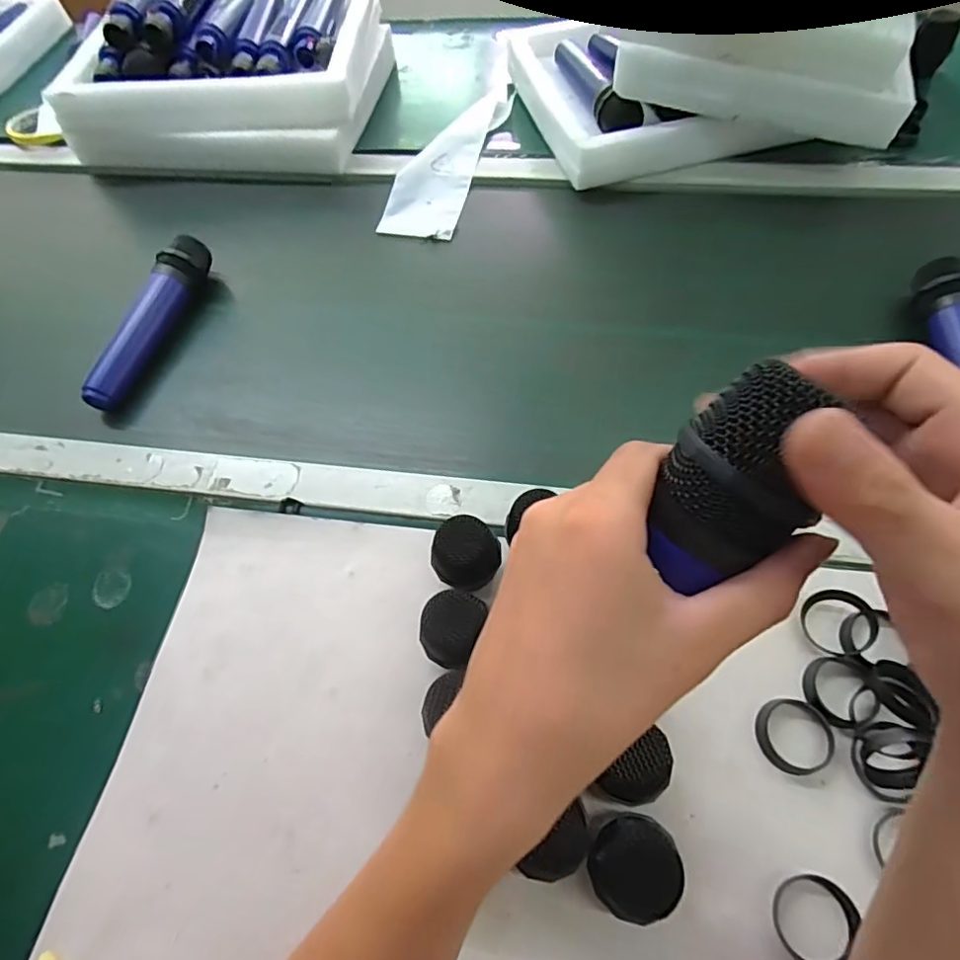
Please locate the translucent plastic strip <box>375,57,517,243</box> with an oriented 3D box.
[{"bbox_3d":[-0.026,-0.413,0.692,0.086,0.014,0.333,15,63,11],"label":"translucent plastic strip"}]

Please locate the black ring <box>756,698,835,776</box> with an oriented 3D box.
[{"bbox_3d":[0.197,0.160,0.352,0.047,0.011,0.042,1,61,3],"label":"black ring"}]

